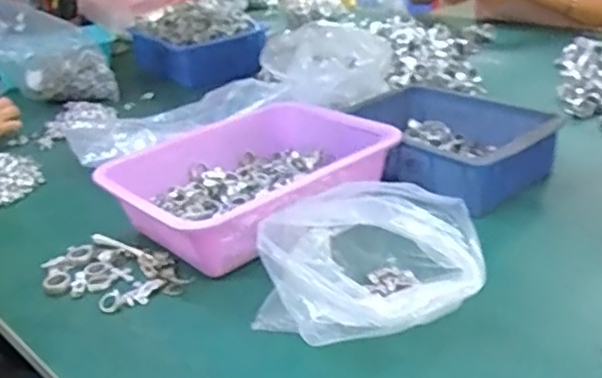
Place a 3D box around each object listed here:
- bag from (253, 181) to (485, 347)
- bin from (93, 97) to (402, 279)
[{"bbox_3d":[0.047,0.063,0.544,0.158,0.105,0.149,-14,28,-17],"label":"bag"},{"bbox_3d":[-0.052,-0.017,0.751,0.315,0.071,0.224,-23,31,-31],"label":"bin"}]

